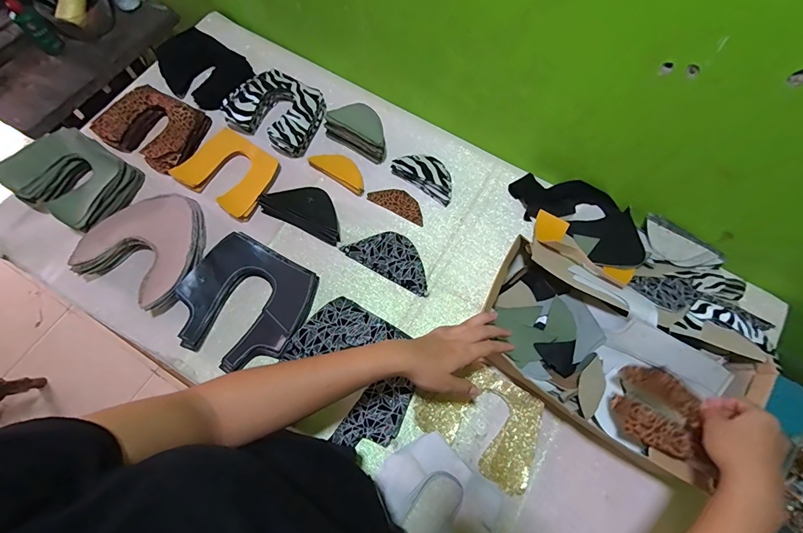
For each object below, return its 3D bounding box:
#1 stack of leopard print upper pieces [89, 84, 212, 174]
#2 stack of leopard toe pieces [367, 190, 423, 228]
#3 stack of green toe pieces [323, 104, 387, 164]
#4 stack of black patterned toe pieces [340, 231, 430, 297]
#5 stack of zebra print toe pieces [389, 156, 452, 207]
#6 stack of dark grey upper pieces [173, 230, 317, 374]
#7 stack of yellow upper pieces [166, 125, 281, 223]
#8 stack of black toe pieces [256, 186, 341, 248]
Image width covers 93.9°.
[{"bbox_3d":[-0.440,-0.249,0.670,0.166,0.027,0.132,27,72,7],"label":"stack of leopard print upper pieces"},{"bbox_3d":[-0.004,-0.111,0.653,0.104,0.004,0.043,28,72,7],"label":"stack of leopard toe pieces"},{"bbox_3d":[-0.078,-0.242,0.664,0.121,0.065,0.055,26,72,7],"label":"stack of green toe pieces"},{"bbox_3d":[-0.013,-0.016,0.614,0.147,0.017,0.073,29,72,8],"label":"stack of black patterned toe pieces"},{"bbox_3d":[0.045,-0.160,0.656,0.114,0.035,0.052,34,73,9],"label":"stack of zebra print toe pieces"},{"bbox_3d":[-0.239,0.057,0.571,0.187,0.034,0.185,28,72,7],"label":"stack of dark grey upper pieces"},{"bbox_3d":[-0.295,-0.164,0.643,0.152,0.026,0.124,32,72,9],"label":"stack of yellow upper pieces"},{"bbox_3d":[-0.163,-0.099,0.628,0.147,0.031,0.065,26,71,6],"label":"stack of black toe pieces"}]

